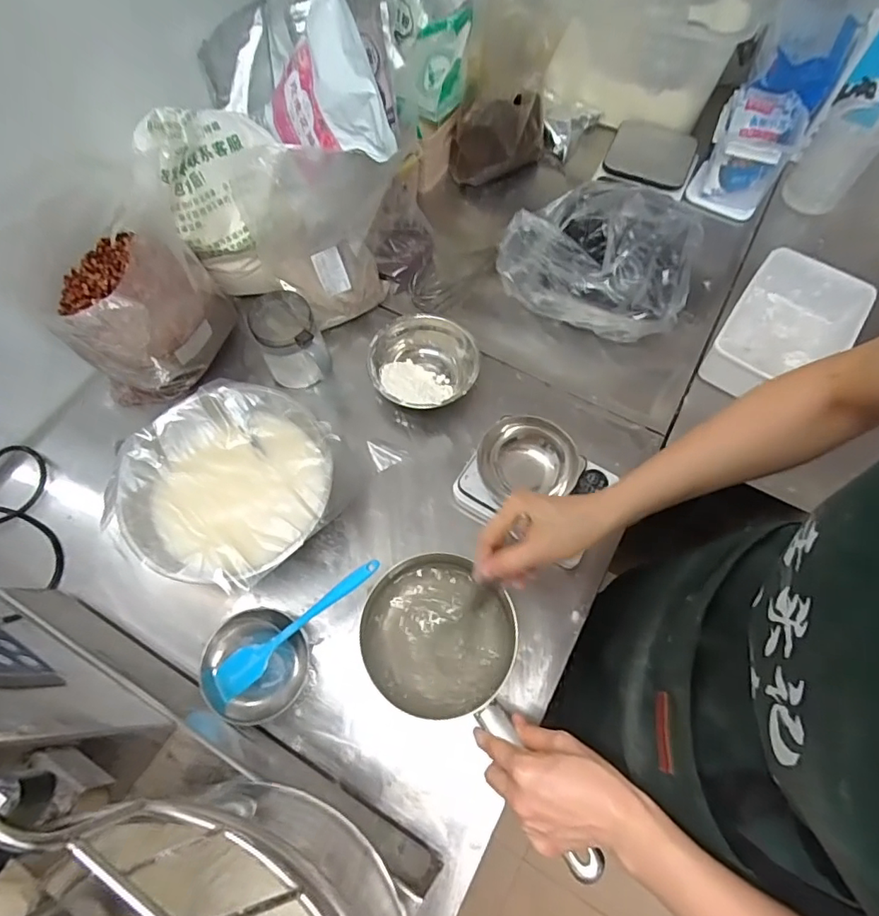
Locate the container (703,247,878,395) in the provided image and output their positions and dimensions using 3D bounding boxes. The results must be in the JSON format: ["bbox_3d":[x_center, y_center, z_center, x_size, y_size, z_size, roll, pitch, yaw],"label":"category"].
[{"bbox_3d":[0.481,-0.172,0.712,0.145,0.071,0.210,33,70,14],"label":"container"}]

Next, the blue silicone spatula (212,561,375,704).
[{"bbox_3d":[-0.153,0.172,0.552,0.201,0.038,0.040,-39,71,-16],"label":"blue silicone spatula"}]

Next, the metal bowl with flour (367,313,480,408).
[{"bbox_3d":[-0.022,-0.125,0.715,0.144,0.051,0.142,0,66,0],"label":"metal bowl with flour"}]

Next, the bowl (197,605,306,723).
[{"bbox_3d":[-0.193,0.223,0.558,0.102,0.062,0.108,0,66,0],"label":"bowl"}]

